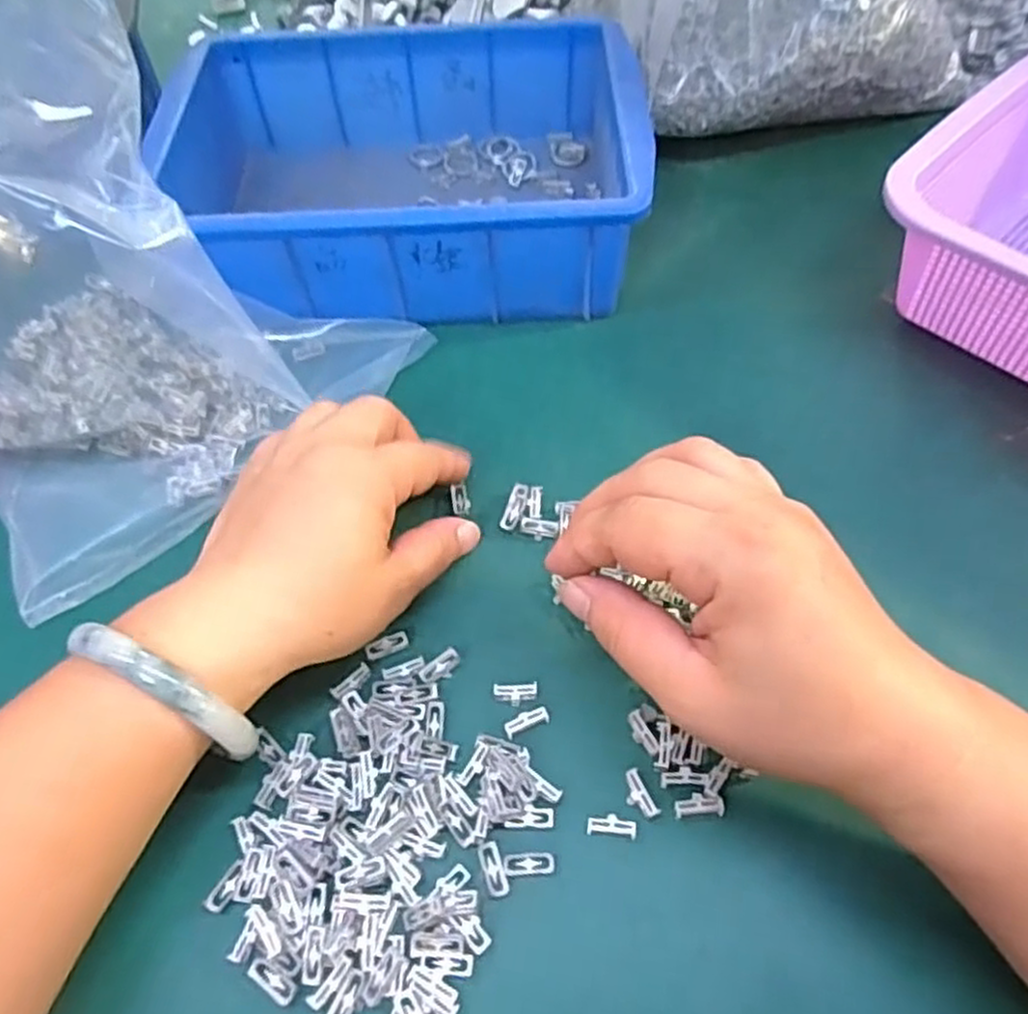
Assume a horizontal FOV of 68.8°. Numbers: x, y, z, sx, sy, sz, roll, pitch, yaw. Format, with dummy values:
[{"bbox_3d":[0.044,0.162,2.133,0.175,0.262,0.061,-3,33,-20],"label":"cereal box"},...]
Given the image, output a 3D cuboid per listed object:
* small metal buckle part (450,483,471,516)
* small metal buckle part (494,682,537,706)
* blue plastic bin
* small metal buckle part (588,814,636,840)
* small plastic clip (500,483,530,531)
[{"bbox_3d":[-0.023,-0.003,0.330,0.008,0.004,0.015,-10,59,-4],"label":"small metal buckle part"},{"bbox_3d":[0.001,0.070,0.281,0.016,0.006,0.008,-8,59,-3],"label":"small metal buckle part"},{"bbox_3d":[-0.055,-0.180,0.402,0.235,0.068,0.170,-3,58,0],"label":"blue plastic bin"},{"bbox_3d":[0.033,0.107,0.253,0.016,0.004,0.007,5,59,5],"label":"small metal buckle part"},{"bbox_3d":[0.000,0.000,0.326,0.008,0.005,0.022,17,61,12],"label":"small plastic clip"}]

